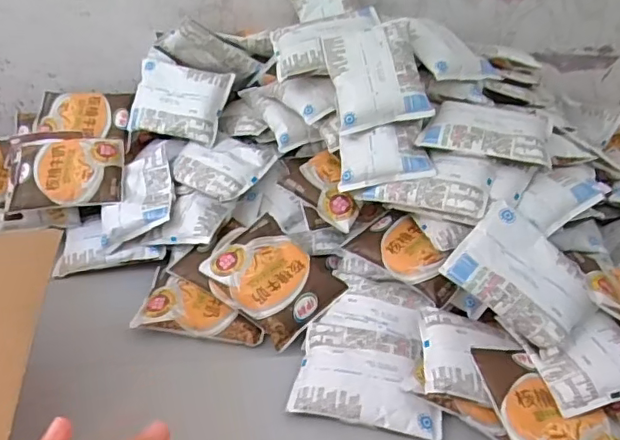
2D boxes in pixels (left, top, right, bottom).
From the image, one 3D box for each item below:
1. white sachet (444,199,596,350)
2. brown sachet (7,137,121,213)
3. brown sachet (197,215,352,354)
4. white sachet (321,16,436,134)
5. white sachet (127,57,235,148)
[{"bbox_3d":[0.194,0.049,0.512,0.122,0.020,0.095,38,68,14],"label":"white sachet"},{"bbox_3d":[-0.292,-0.058,0.679,0.134,0.019,0.101,-5,61,-4],"label":"brown sachet"},{"bbox_3d":[-0.035,0.057,0.595,0.102,0.028,0.128,-39,66,-24],"label":"brown sachet"},{"bbox_3d":[0.068,-0.159,0.610,0.095,0.021,0.126,-12,65,8],"label":"white sachet"},{"bbox_3d":[-0.163,-0.148,0.711,0.118,0.092,0.021,13,-10,13],"label":"white sachet"}]

